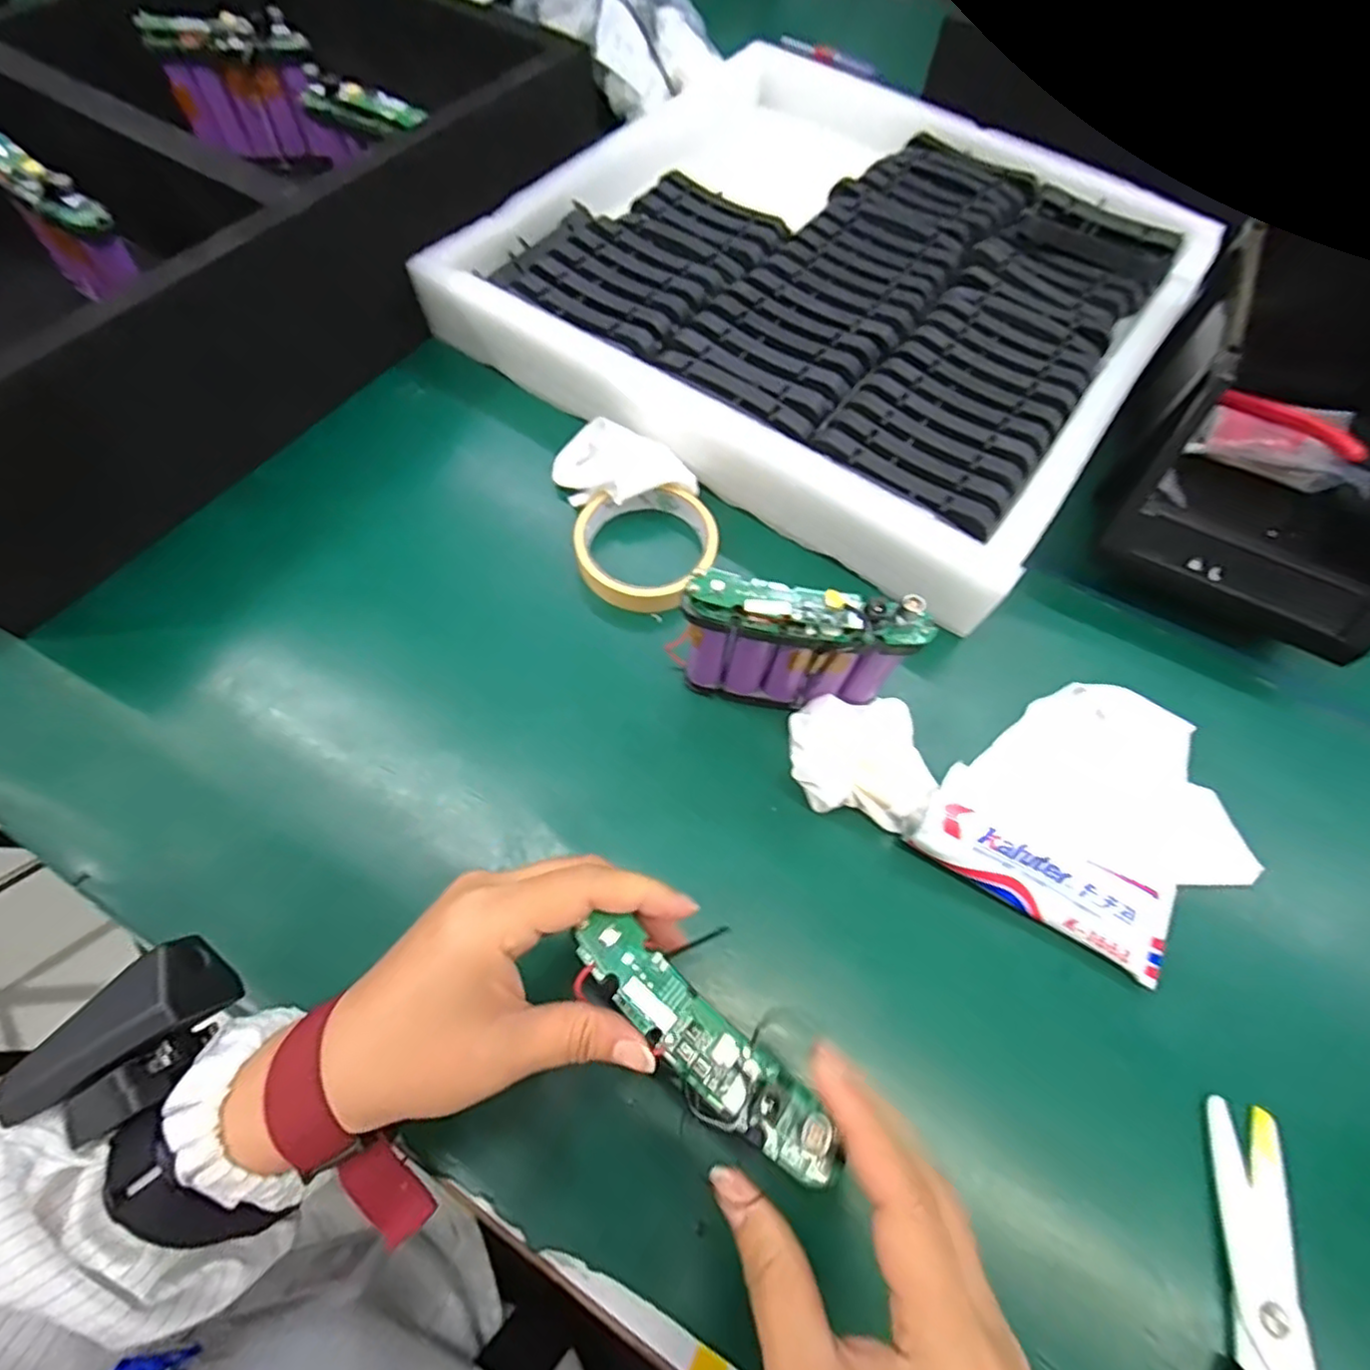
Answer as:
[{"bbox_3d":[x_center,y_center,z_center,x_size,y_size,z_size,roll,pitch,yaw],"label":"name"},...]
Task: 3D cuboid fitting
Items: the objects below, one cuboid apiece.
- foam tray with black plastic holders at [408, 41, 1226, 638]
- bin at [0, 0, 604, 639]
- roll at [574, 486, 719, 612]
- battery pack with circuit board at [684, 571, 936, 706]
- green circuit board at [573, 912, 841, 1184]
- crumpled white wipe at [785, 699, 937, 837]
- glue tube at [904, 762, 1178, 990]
[{"bbox_3d":[0.122,-0.329,0.517,0.460,0.054,0.485,33,68,12],"label":"foam tray with black plastic holders"},{"bbox_3d":[-0.363,-0.332,0.460,0.335,0.121,0.522,32,67,12],"label":"bin"},{"bbox_3d":[-0.024,-0.087,0.414,0.086,0.023,0.083,1,65,-2],"label":"roll"},{"bbox_3d":[0.056,-0.016,0.343,0.111,0.098,0.023,9,65,2],"label":"battery pack with circuit board"},{"bbox_3d":[0.005,0.126,0.227,0.110,0.018,0.028,39,69,12],"label":"green circuit board"},{"bbox_3d":[0.094,0.041,0.352,0.074,0.037,0.059,14,65,4],"label":"crumpled white wipe"},{"bbox_3d":[0.183,0.091,0.332,0.129,0.026,0.060,33,67,12],"label":"glue tube"}]

